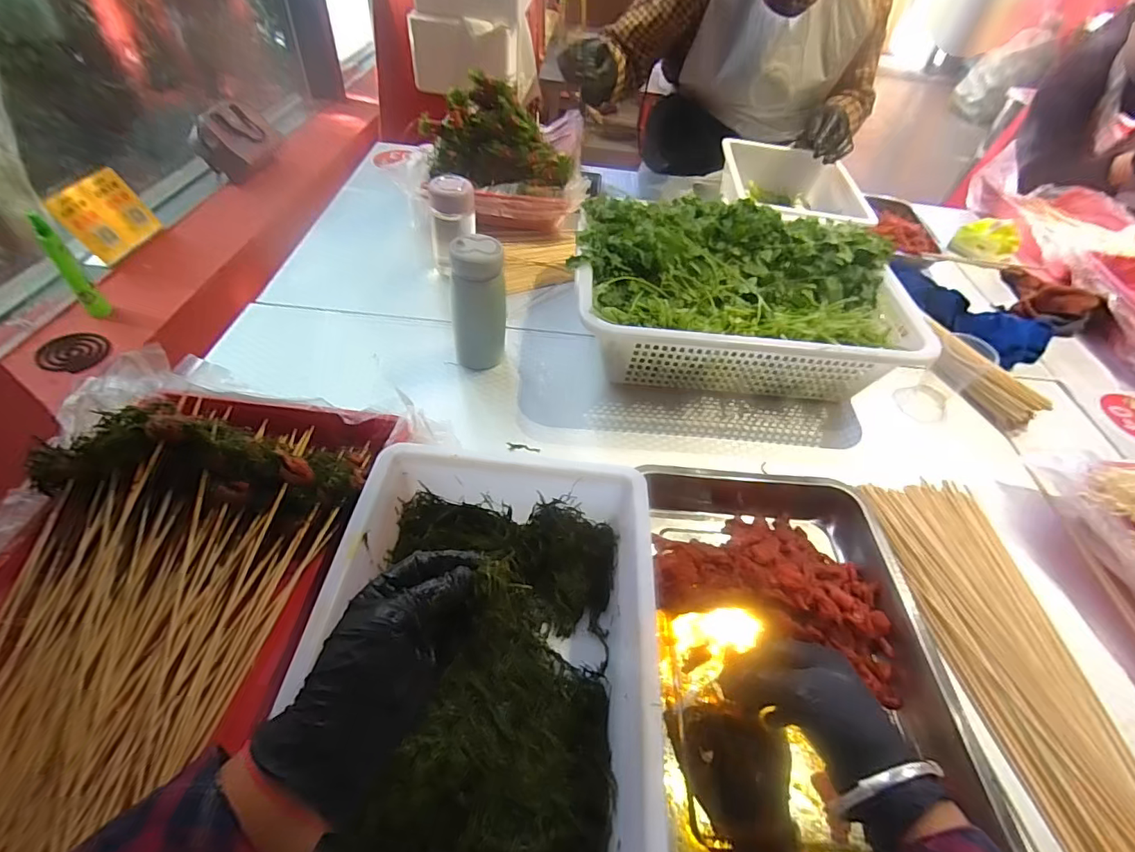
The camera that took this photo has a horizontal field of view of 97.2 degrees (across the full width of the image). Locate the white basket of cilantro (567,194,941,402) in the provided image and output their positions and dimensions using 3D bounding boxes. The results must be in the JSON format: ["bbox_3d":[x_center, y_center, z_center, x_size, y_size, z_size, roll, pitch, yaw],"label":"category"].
[{"bbox_3d":[0.219,-0.174,0.688,0.411,0.140,0.278,6,49,-2],"label":"white basket of cilantro"}]

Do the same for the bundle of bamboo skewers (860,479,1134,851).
[{"bbox_3d":[0.418,0.201,0.466,0.133,0.028,0.352,0,49,-6],"label":"bundle of bamboo skewers"}]

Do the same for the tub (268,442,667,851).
[{"bbox_3d":[-0.060,0.171,0.386,0.237,0.092,0.304,6,49,-1],"label":"tub"}]

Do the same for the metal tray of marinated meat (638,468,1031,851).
[{"bbox_3d":[0.211,0.189,0.440,0.262,0.059,0.369,5,49,-3],"label":"metal tray of marinated meat"}]

